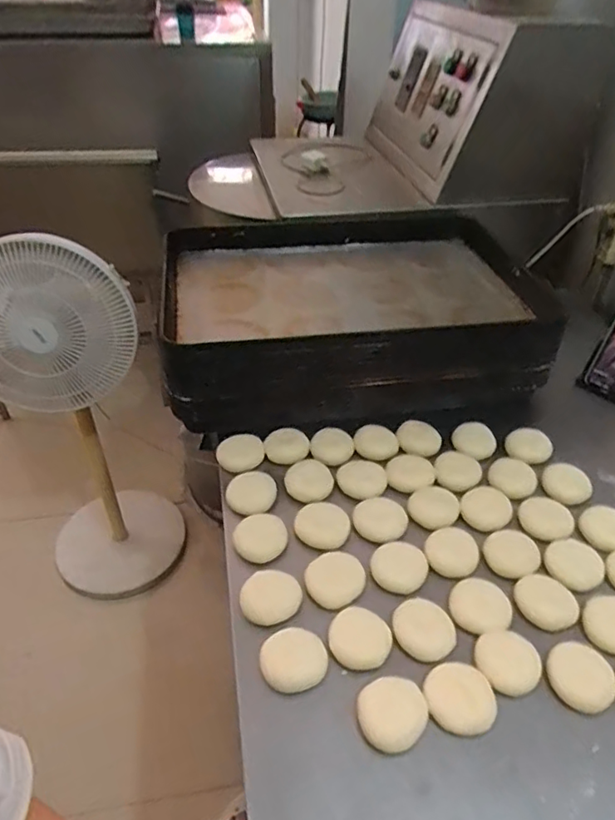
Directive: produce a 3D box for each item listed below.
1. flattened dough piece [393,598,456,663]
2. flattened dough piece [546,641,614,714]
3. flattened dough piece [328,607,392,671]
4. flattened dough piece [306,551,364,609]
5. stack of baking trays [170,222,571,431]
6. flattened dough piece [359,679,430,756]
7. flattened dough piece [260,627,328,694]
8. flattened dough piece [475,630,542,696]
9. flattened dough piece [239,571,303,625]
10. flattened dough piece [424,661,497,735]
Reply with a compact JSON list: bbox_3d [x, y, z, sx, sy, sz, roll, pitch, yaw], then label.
[{"bbox_3d":[0.126,0.236,0.620,0.064,0.014,0.063,1,40,-1],"label":"flattened dough piece"},{"bbox_3d":[0.278,0.271,0.586,0.063,0.010,0.065,-11,42,-15],"label":"flattened dough piece"},{"bbox_3d":[0.056,0.241,0.610,0.064,0.010,0.061,1,40,-1],"label":"flattened dough piece"},{"bbox_3d":[0.031,0.195,0.667,0.061,0.024,0.060,1,40,-1],"label":"flattened dough piece"},{"bbox_3d":[0.054,-0.176,1.004,0.565,0.162,0.450,-6,41,-10],"label":"stack of baking trays"},{"bbox_3d":[0.082,0.292,0.555,0.064,0.012,0.062,1,40,-1],"label":"flattened dough piece"},{"bbox_3d":[-0.015,0.257,0.594,0.065,0.012,0.062,1,40,-1],"label":"flattened dough piece"},{"bbox_3d":[0.208,0.260,0.597,0.064,0.008,0.064,1,40,-1],"label":"flattened dough piece"},{"bbox_3d":[-0.040,0.213,0.654,0.060,0.020,0.065,1,40,-1],"label":"flattened dough piece"},{"bbox_3d":[0.151,0.283,0.569,0.066,0.013,0.063,1,40,-1],"label":"flattened dough piece"}]

